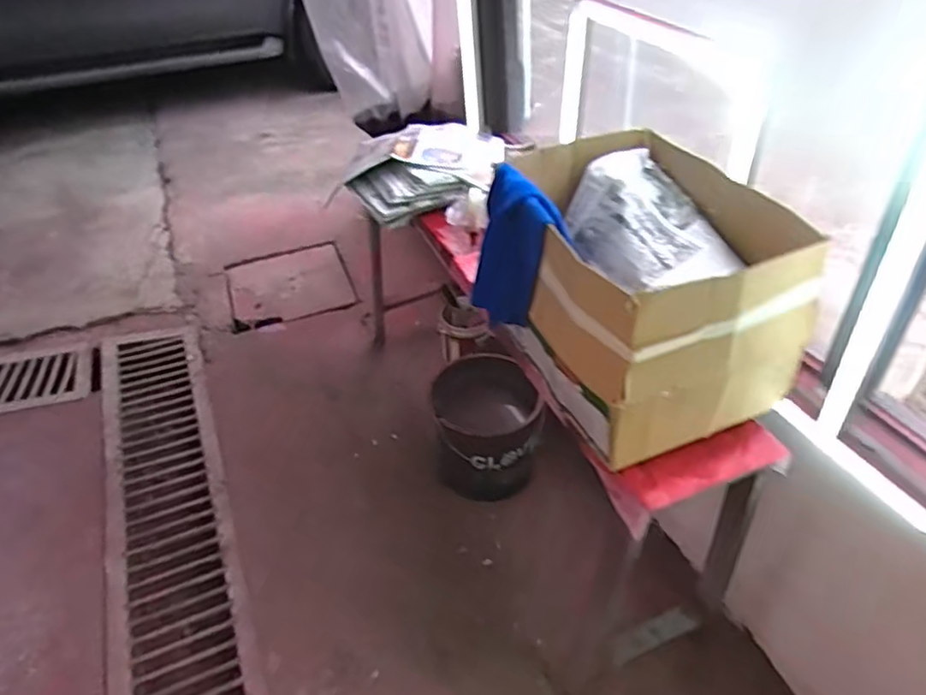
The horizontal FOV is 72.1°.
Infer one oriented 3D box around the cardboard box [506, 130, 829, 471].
[{"bbox_3d":[0.267,-0.112,1.032,0.342,0.272,0.472,-18,40,-10],"label":"cardboard box"}]

